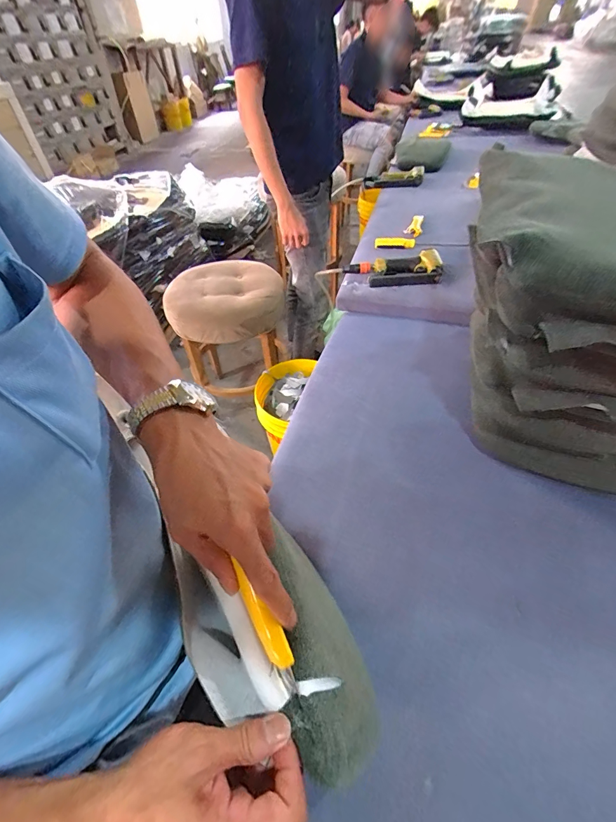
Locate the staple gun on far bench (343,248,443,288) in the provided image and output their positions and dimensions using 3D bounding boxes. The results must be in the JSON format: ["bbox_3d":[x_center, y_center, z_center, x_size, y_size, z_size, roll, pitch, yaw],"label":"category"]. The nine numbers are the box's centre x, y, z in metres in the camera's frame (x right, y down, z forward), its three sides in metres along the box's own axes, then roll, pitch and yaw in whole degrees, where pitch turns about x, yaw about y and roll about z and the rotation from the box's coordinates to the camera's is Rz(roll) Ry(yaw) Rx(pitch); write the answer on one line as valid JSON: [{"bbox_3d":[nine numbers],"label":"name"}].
[{"bbox_3d":[0.226,-0.382,0.982,0.250,0.039,0.133,-1,47,2],"label":"staple gun on far bench"}]

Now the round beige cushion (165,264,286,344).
[{"bbox_3d":[-0.314,-0.435,1.410,0.451,0.130,0.428,-3,47,0],"label":"round beige cushion"}]

